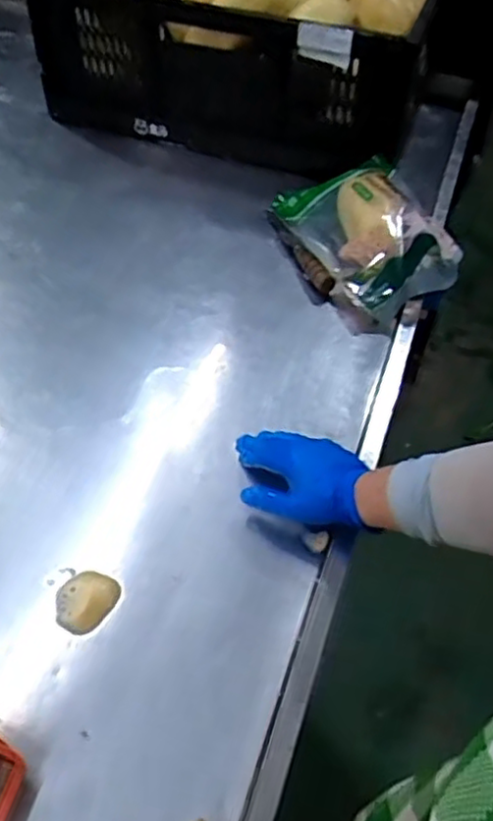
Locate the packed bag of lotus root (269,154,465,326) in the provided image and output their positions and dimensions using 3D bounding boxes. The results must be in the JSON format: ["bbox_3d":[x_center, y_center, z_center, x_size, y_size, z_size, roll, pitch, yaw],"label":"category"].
[{"bbox_3d":[0.163,-0.256,0.971,0.180,0.091,0.299,-12,51,-13],"label":"packed bag of lotus root"}]

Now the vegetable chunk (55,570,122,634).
[{"bbox_3d":[-0.150,0.174,0.639,0.051,0.013,0.058,25,53,20],"label":"vegetable chunk"}]

